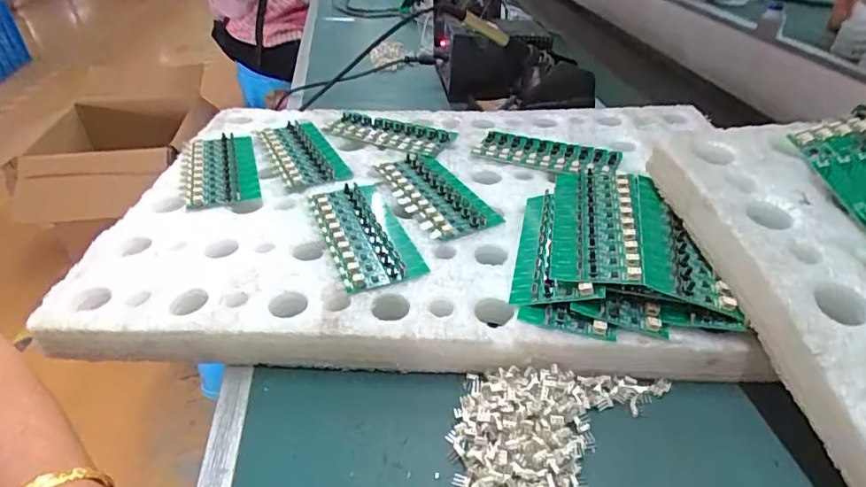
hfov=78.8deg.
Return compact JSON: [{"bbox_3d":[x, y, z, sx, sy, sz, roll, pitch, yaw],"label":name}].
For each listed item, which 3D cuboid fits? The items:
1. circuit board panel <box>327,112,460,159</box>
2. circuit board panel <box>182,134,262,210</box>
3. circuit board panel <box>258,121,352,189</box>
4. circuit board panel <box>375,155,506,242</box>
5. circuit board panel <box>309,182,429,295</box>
[{"bbox_3d":[-0.050,-0.119,0.570,0.141,0.012,0.057,17,39,23],"label":"circuit board panel"},{"bbox_3d":[-0.207,-0.075,0.511,0.065,0.005,0.138,-12,37,-15],"label":"circuit board panel"},{"bbox_3d":[-0.133,-0.094,0.535,0.060,0.009,0.138,-17,38,-21],"label":"circuit board panel"},{"bbox_3d":[0.000,-0.047,0.471,0.066,0.011,0.136,-17,38,-21],"label":"circuit board panel"},{"bbox_3d":[-0.056,-0.012,0.425,0.063,0.009,0.140,-13,37,-17],"label":"circuit board panel"}]

